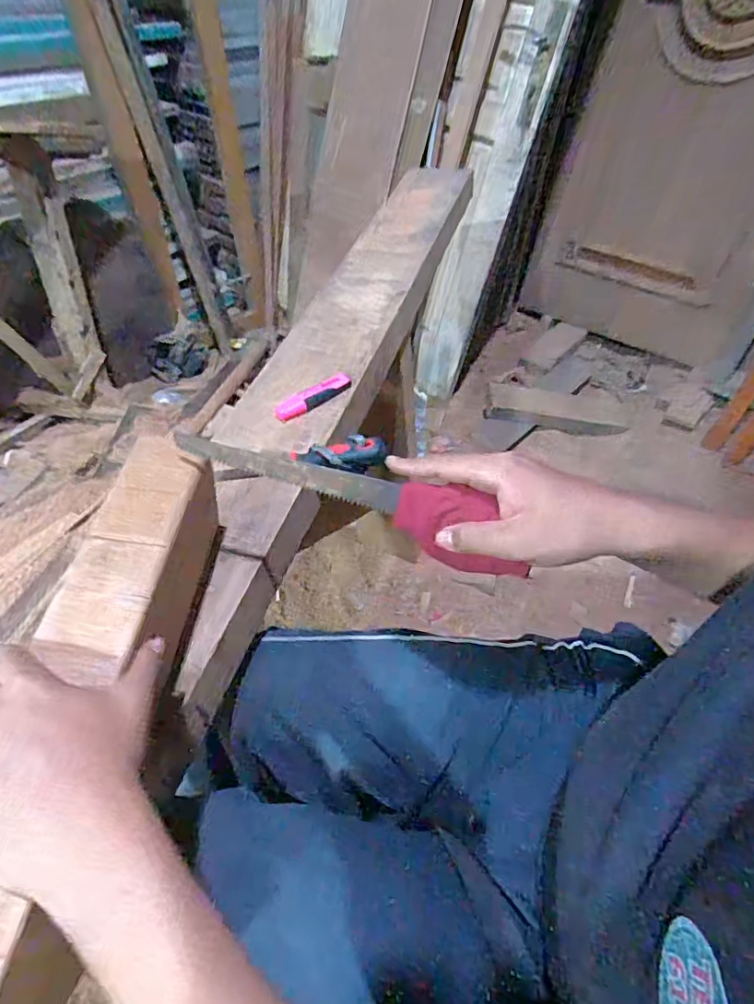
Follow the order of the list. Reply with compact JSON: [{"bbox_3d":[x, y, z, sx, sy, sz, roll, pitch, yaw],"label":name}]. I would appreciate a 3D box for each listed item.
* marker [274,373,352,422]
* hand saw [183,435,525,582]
[{"bbox_3d":[-0.077,-0.132,0.671,0.108,0.018,0.024,-29,54,-24],"label":"marker"},{"bbox_3d":[-0.025,-0.009,0.405,0.280,0.053,0.033,17,50,11],"label":"hand saw"}]

